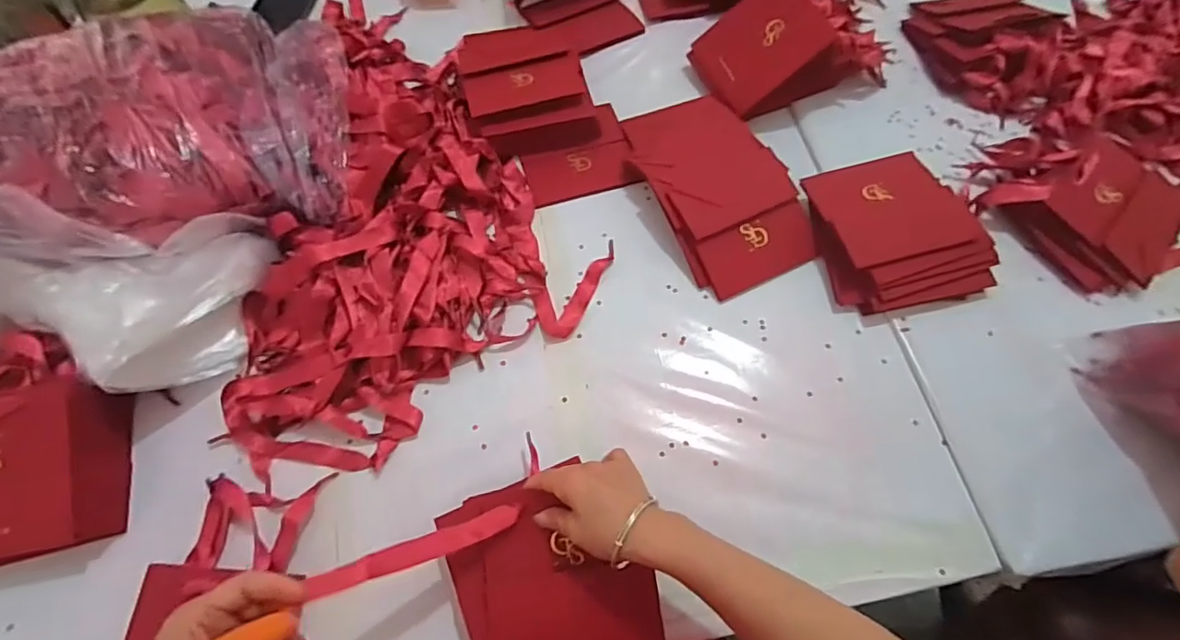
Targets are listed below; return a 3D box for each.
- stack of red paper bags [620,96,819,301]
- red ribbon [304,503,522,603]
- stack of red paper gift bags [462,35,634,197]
[{"bbox_3d":[0.142,-0.164,0.678,0.157,0.056,0.270,-26,66,-12],"label":"stack of red paper bags"},{"bbox_3d":[-0.122,0.168,0.422,0.162,0.012,0.020,-5,54,-44],"label":"red ribbon"},{"bbox_3d":[-0.088,-0.314,0.750,0.147,0.056,0.207,-13,64,-6],"label":"stack of red paper gift bags"}]

